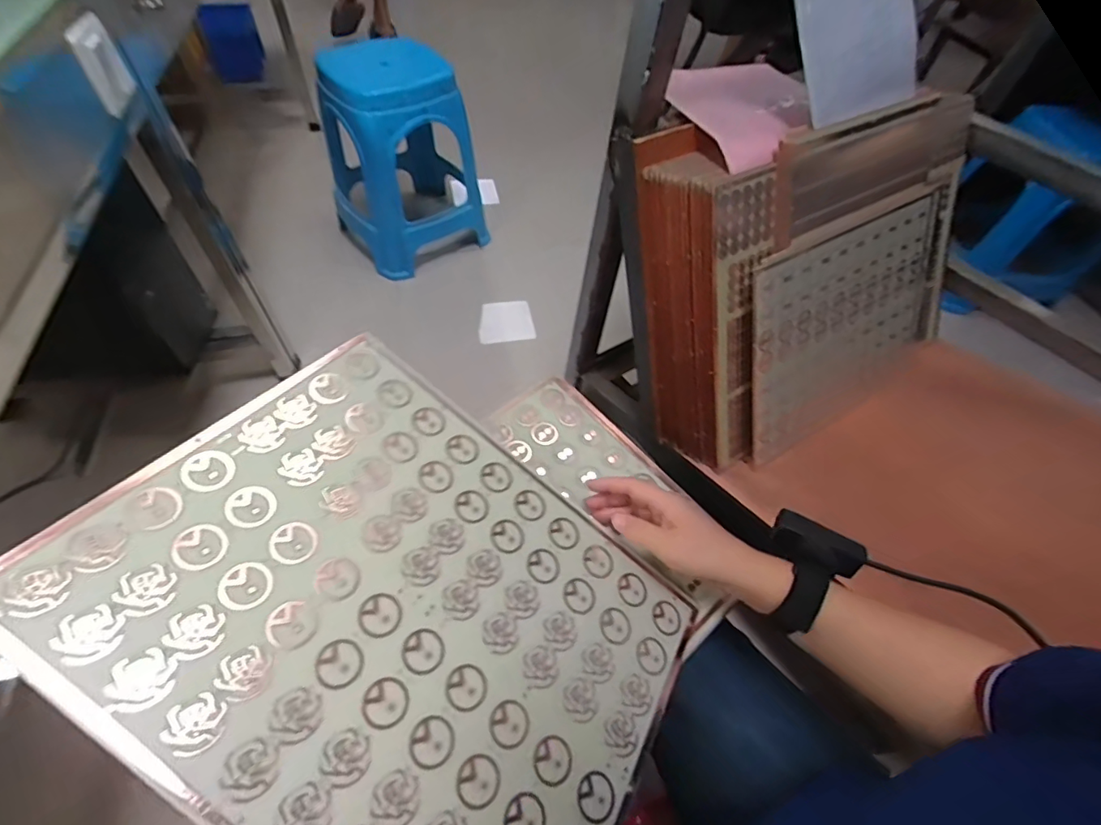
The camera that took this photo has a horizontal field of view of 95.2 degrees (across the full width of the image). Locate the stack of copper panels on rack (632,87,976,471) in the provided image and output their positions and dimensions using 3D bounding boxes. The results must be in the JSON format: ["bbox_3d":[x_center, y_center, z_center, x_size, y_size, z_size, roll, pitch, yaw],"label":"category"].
[{"bbox_3d":[0.399,-0.211,0.737,0.557,0.451,0.110,-26,33,-18],"label":"stack of copper panels on rack"}]

